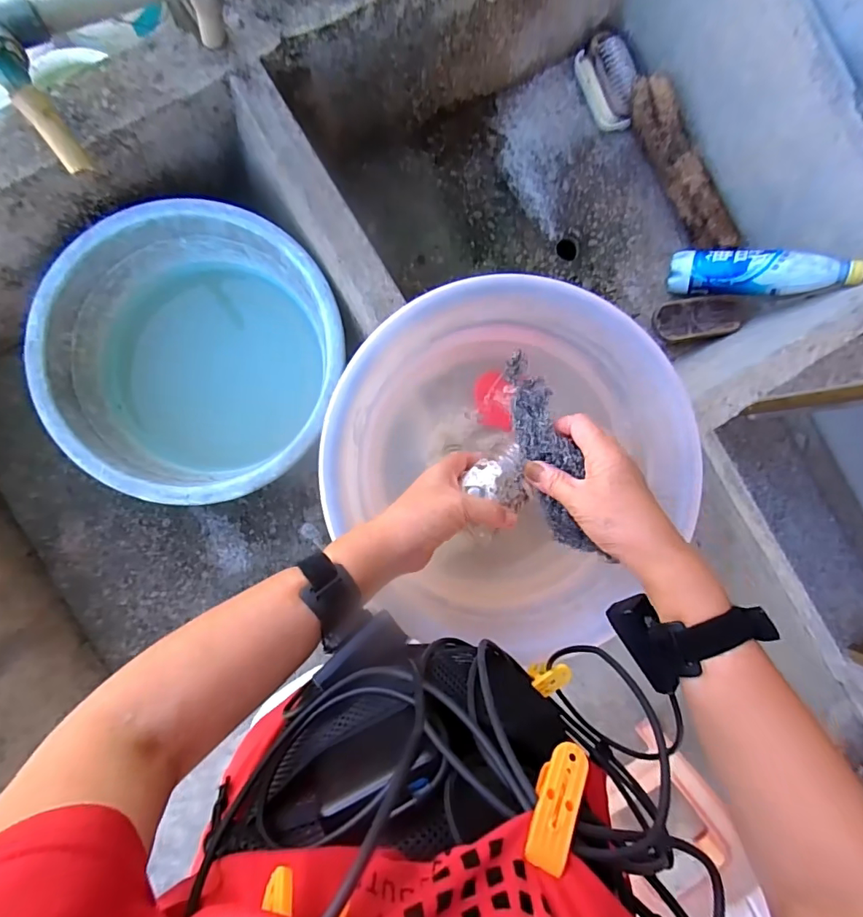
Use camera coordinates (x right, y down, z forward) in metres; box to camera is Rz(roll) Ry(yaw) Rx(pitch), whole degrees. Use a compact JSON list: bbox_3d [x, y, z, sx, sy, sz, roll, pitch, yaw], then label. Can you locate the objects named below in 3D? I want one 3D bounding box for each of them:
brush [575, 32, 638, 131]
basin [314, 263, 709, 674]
[{"bbox_3d":[0.272,-0.573,0.750,0.072,0.051,0.139,-21,91,-4],"label":"brush"},{"bbox_3d":[0.069,0.002,0.495,0.322,0.119,0.307,0,89,-4],"label":"basin"}]

